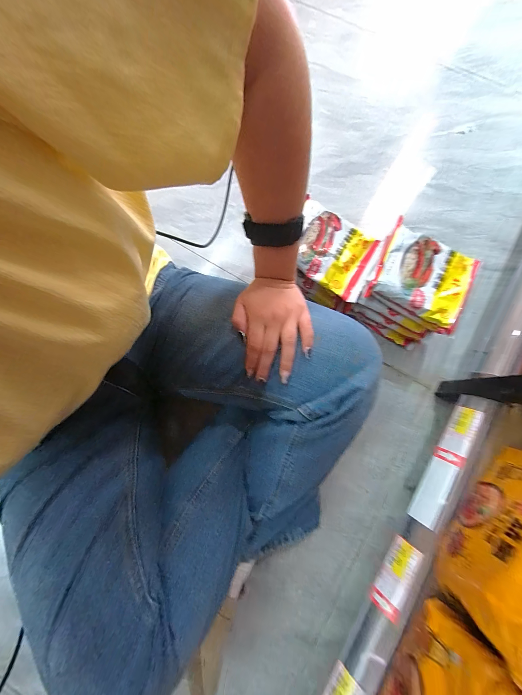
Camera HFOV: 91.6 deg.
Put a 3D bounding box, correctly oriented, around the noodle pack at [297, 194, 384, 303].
[{"bbox_3d":[0.124,-0.169,0.446,0.152,0.032,0.129,28,80,5],"label":"noodle pack"}]

